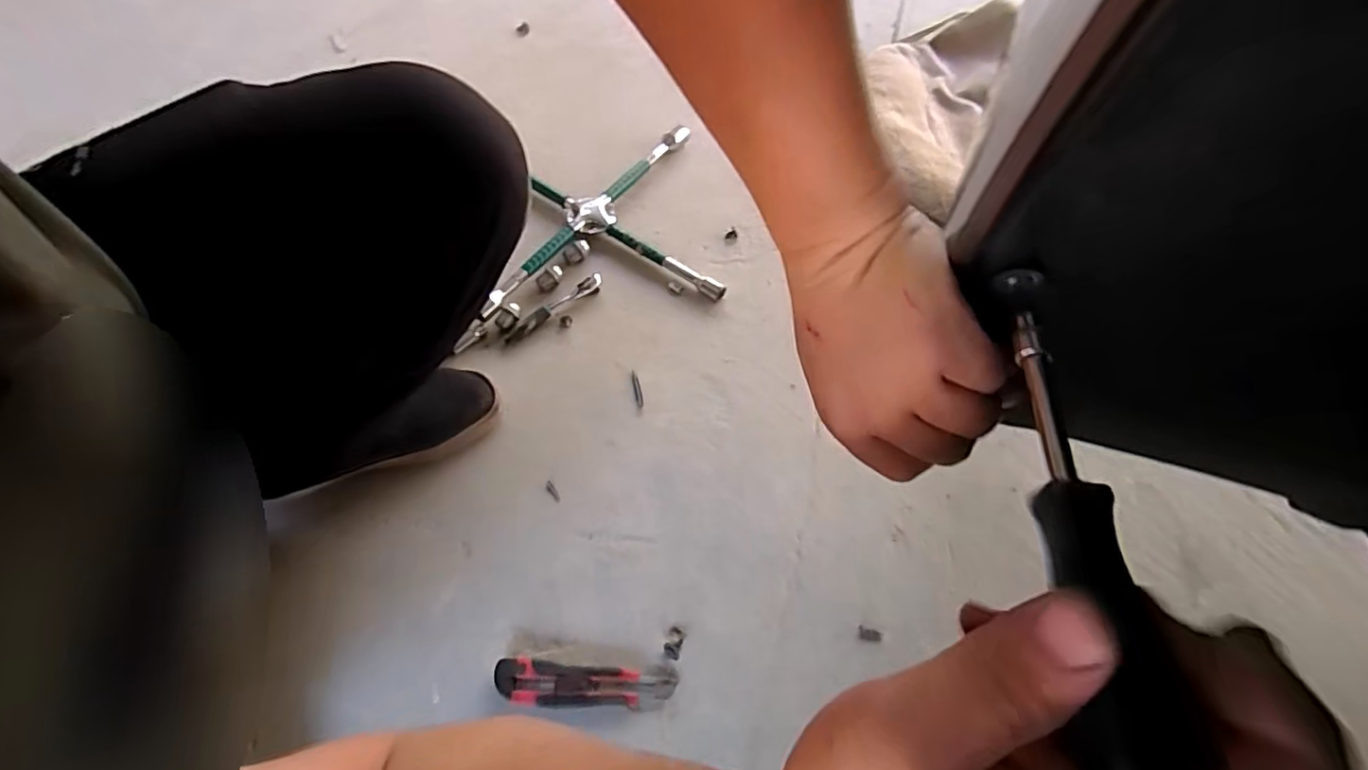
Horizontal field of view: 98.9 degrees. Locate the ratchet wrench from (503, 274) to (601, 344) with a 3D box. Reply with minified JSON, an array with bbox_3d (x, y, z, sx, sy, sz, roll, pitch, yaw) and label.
[{"bbox_3d":[-0.172,-0.102,0.774,0.147,0.020,0.022,-40,70,-20],"label":"ratchet wrench"}]

